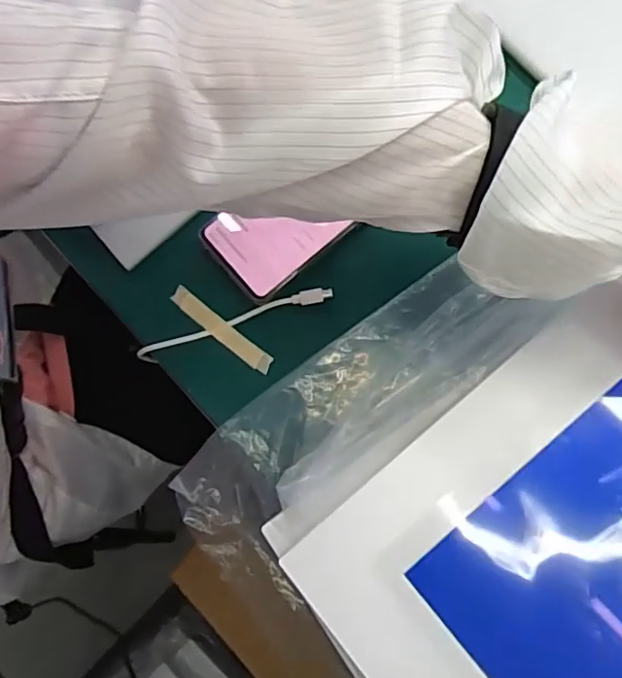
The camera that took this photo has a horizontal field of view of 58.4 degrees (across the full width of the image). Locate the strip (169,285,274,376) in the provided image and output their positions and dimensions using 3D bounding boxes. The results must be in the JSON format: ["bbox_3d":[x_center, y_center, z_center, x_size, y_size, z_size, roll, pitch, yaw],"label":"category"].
[{"bbox_3d":[-0.062,-0.007,0.381,0.084,0.004,0.013,38,82,10],"label":"strip"}]

